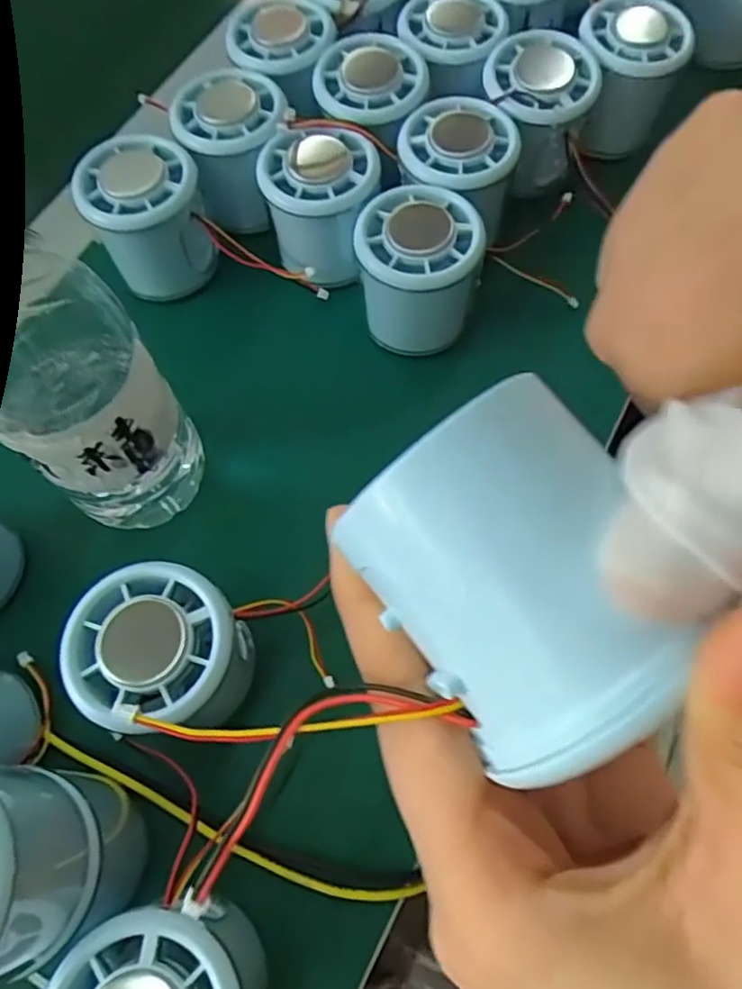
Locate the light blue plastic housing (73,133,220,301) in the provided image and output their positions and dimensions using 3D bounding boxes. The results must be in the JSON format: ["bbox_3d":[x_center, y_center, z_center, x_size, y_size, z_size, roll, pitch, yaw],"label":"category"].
[{"bbox_3d":[-0.109,-0.136,0.344,0.054,0.071,0.050,-15,66,-3],"label":"light blue plastic housing"}]

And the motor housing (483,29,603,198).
[{"bbox_3d":[0.086,-0.197,0.356,0.053,0.059,0.053,9,67,7],"label":"motor housing"}]

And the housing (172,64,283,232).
[{"bbox_3d":[-0.071,-0.178,0.354,0.056,0.050,0.067,10,67,7],"label":"housing"}]

